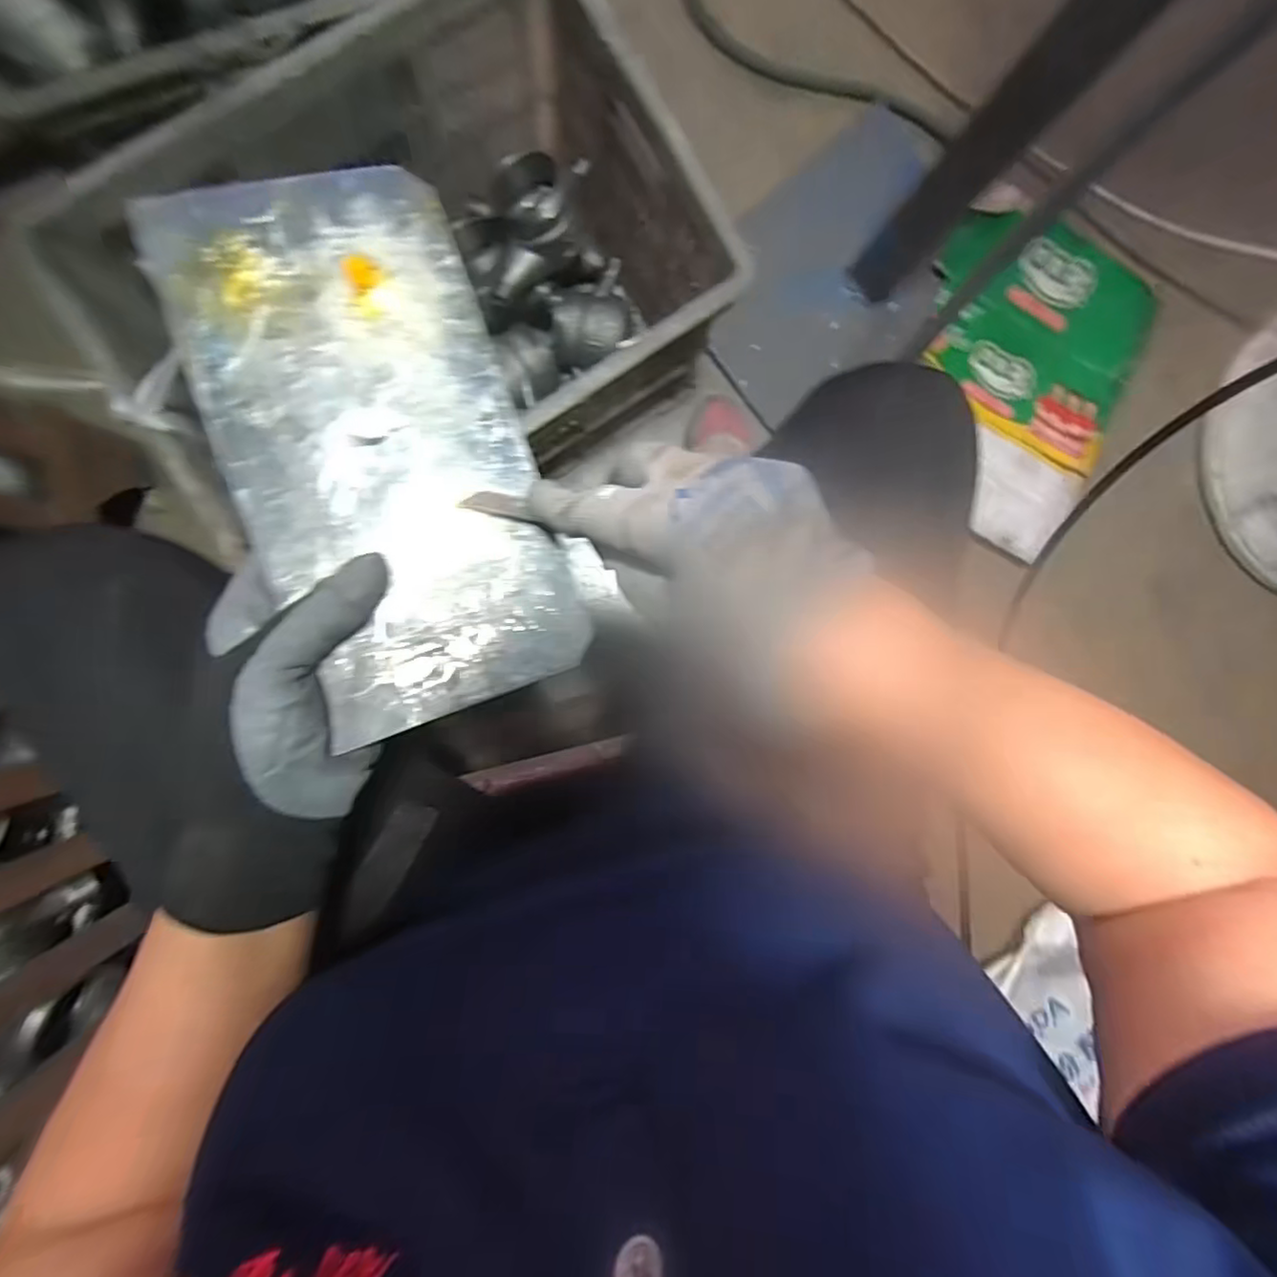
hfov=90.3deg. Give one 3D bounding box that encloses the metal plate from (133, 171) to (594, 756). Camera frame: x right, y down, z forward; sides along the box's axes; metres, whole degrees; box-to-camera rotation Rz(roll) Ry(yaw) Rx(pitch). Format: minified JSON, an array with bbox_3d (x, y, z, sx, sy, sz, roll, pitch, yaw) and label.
[{"bbox_3d":[-0.110,-0.082,0.270,0.116,0.006,0.231,-20,92,-15],"label":"metal plate"}]

